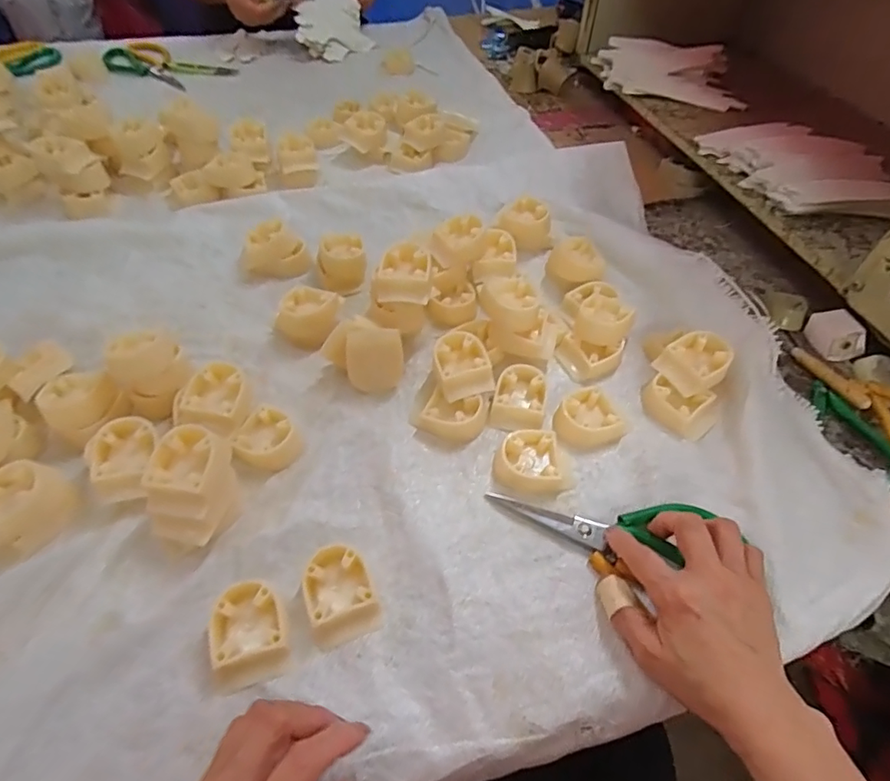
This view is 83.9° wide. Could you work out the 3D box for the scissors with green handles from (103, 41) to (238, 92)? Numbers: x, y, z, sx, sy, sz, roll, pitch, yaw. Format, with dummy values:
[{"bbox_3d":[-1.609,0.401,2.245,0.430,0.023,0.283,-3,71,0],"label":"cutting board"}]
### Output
[{"bbox_3d":[-0.495,-0.564,0.860,0.244,0.021,0.113,26,58,16],"label":"scissors with green handles"}]

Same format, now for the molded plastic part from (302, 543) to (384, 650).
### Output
[{"bbox_3d":[-0.073,0.137,0.338,0.045,0.020,0.057,-20,57,-15],"label":"molded plastic part"}]

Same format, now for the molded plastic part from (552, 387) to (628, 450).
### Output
[{"bbox_3d":[0.122,0.027,0.423,0.056,0.026,0.049,-32,61,-22],"label":"molded plastic part"}]

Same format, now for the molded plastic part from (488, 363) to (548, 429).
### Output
[{"bbox_3d":[0.066,0.006,0.438,0.045,0.024,0.058,12,55,7],"label":"molded plastic part"}]

